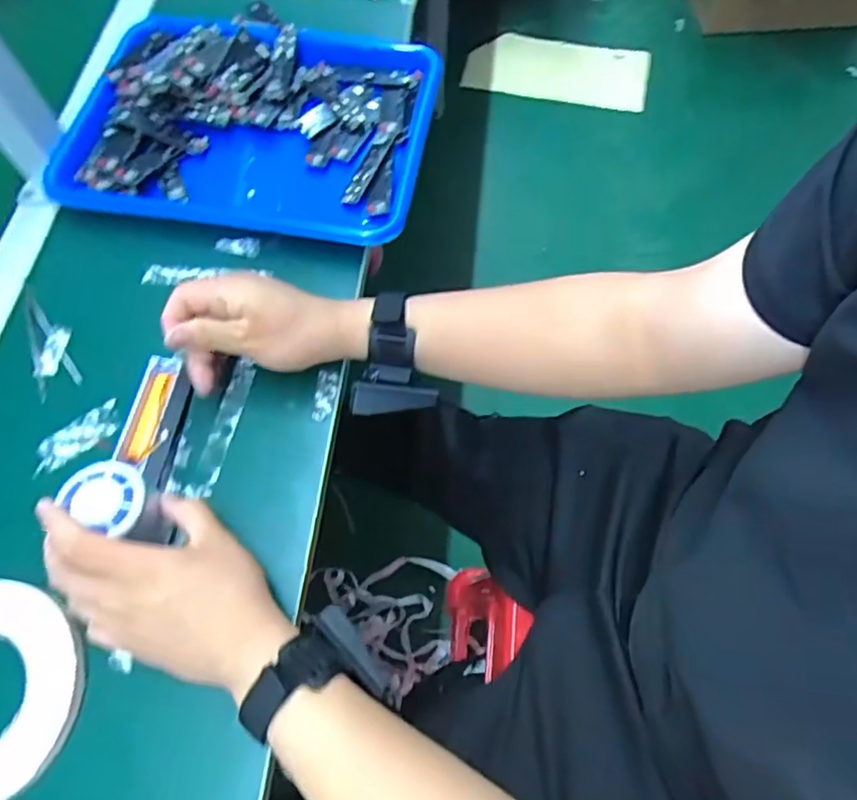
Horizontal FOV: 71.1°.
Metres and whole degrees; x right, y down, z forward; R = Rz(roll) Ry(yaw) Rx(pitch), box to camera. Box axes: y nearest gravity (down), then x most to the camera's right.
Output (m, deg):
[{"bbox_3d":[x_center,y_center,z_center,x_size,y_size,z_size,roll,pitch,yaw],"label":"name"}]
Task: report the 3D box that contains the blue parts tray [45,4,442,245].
[{"bbox_3d":[-0.168,-0.273,0.578,0.328,0.051,0.268,8,66,5],"label":"blue parts tray"}]

